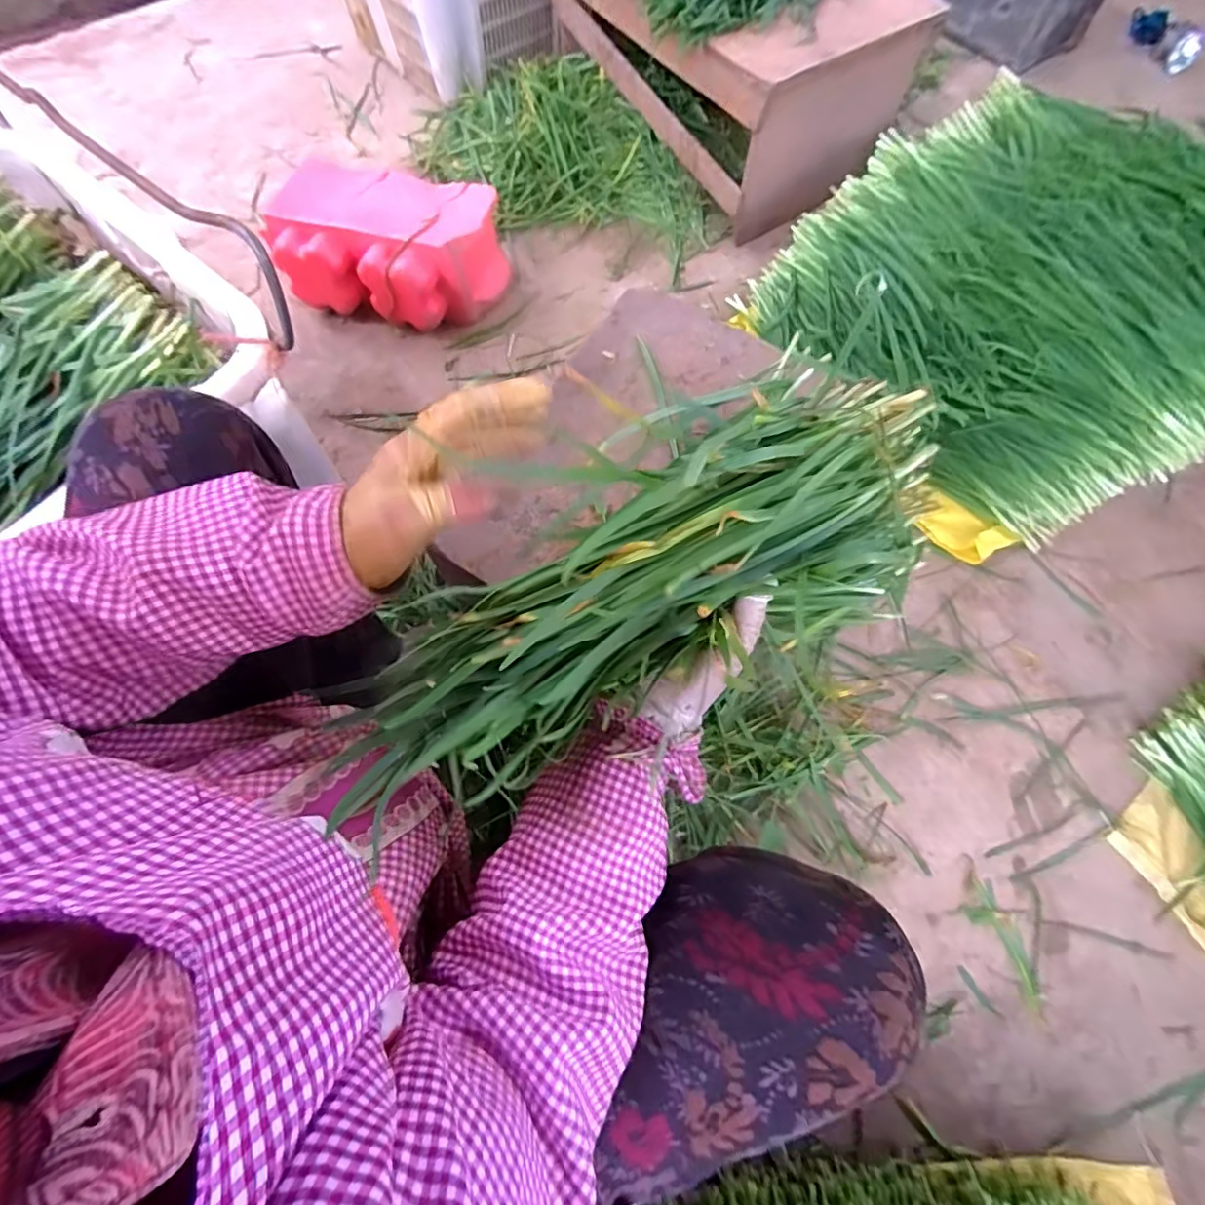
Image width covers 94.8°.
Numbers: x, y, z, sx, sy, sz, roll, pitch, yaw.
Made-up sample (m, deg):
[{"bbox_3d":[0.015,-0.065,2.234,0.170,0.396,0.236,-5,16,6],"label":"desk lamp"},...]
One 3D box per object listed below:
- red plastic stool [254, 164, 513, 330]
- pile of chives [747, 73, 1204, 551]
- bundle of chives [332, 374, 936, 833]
[{"bbox_3d":[-0.346,-0.575,0.919,0.338,0.155,0.196,12,70,3],"label":"red plastic stool"},{"bbox_3d":[0.690,-0.496,0.861,0.659,0.198,0.613,-33,74,-11],"label":"pile of chives"},{"bbox_3d":[0.030,-0.008,0.343,0.387,0.097,0.149,-31,73,-7],"label":"bundle of chives"}]

